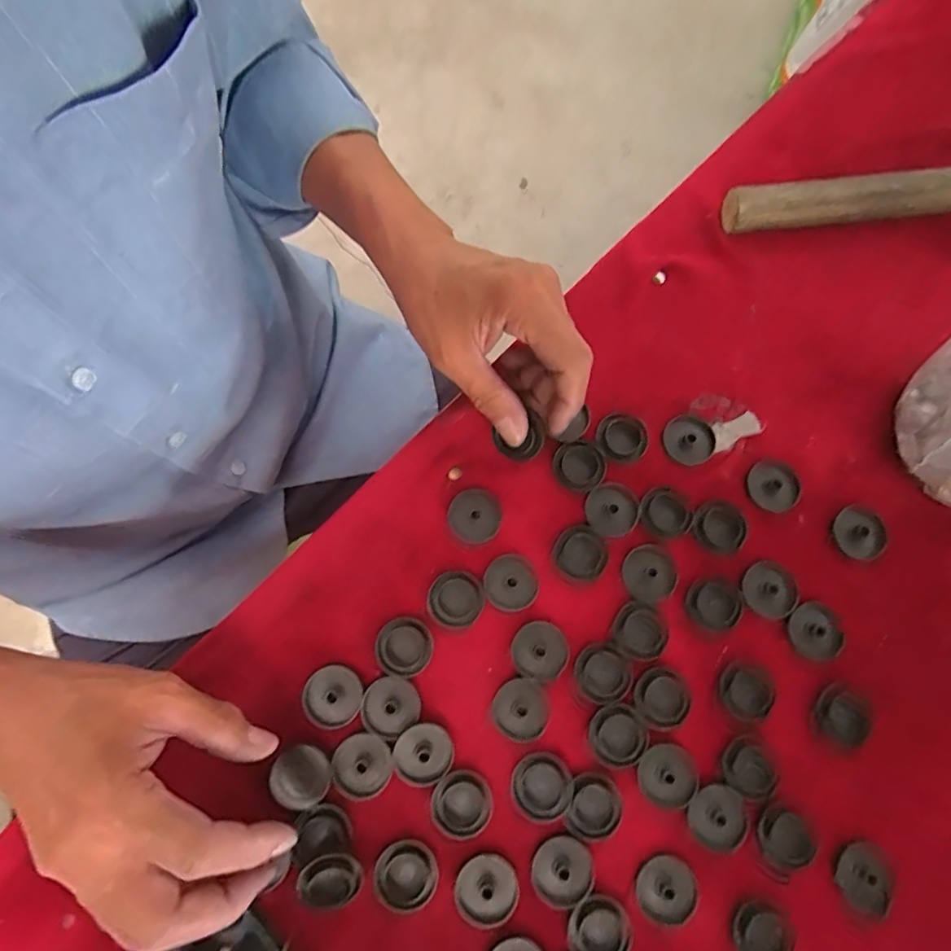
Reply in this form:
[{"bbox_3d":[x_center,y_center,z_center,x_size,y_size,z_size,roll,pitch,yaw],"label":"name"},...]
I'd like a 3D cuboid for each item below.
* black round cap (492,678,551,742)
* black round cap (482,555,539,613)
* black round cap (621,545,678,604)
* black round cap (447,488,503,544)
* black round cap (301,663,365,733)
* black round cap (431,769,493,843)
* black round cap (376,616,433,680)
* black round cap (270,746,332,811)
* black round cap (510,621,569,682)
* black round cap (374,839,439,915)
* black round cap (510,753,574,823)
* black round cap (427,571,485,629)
[{"bbox_3d":[0.026,0.135,0.309,0.031,0.006,0.032,0,77,0],"label":"black round cap"},{"bbox_3d":[0.021,0.065,0.324,0.032,0.004,0.032,0,77,0],"label":"black round cap"},{"bbox_3d":[0.105,0.059,0.322,0.031,0.004,0.032,0,77,0],"label":"black round cap"},{"bbox_3d":[0.000,0.025,0.332,0.033,0.004,0.032,0,77,0],"label":"black round cap"},{"bbox_3d":[-0.082,0.127,0.307,0.033,0.004,0.033,34,79,7],"label":"black round cap"},{"bbox_3d":[-0.007,0.182,0.296,0.032,0.004,0.034,33,79,7],"label":"black round cap"},{"bbox_3d":[-0.042,0.101,0.315,0.033,0.004,0.033,0,77,0],"label":"black round cap"},{"bbox_3d":[-0.096,0.167,0.296,0.032,0.004,0.032,0,77,0],"label":"black round cap"},{"bbox_3d":[0.038,0.103,0.314,0.031,0.004,0.032,0,77,0],"label":"black round cap"},{"bbox_3d":[-0.037,0.217,0.289,0.034,0.004,0.032,0,77,0],"label":"black round cap"},{"bbox_3d":[0.037,0.172,0.297,0.033,0.004,0.032,-6,68,14],"label":"black round cap"},{"bbox_3d":[-0.012,0.075,0.321,0.033,0.004,0.032,0,77,0],"label":"black round cap"}]

